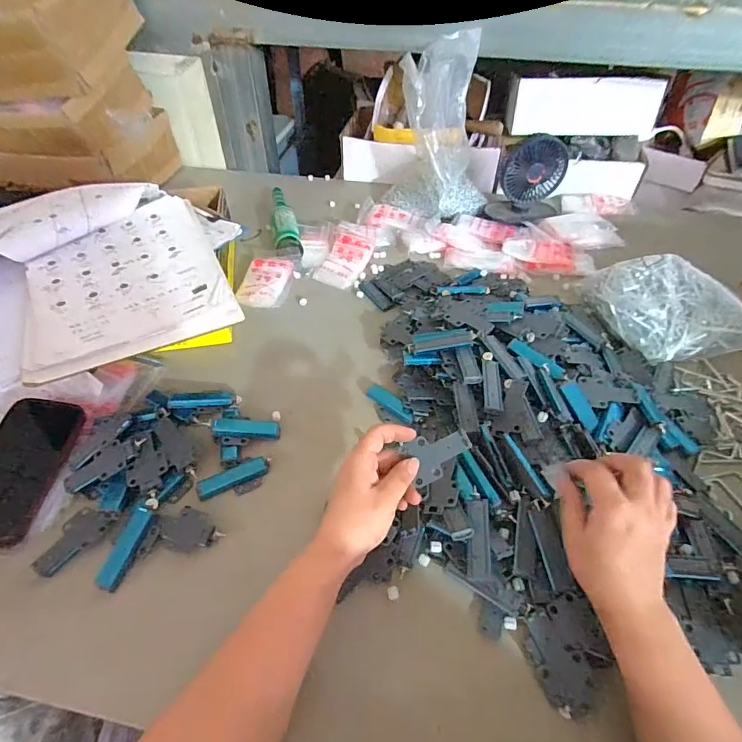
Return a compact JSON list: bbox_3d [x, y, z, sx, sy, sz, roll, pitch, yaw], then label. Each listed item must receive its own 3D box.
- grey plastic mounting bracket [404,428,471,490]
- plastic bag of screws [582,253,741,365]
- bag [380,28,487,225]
[{"bbox_3d":[0.062,0.077,0.422,0.063,0.009,0.040,-44,82,6],"label":"grey plastic mounting bracket"},{"bbox_3d":[0.431,-0.095,0.620,0.223,0.088,0.142,22,51,18],"label":"plastic bag of screws"},{"bbox_3d":[0.136,-0.442,0.814,0.147,0.272,0.161,-33,56,-27],"label":"bag"}]

